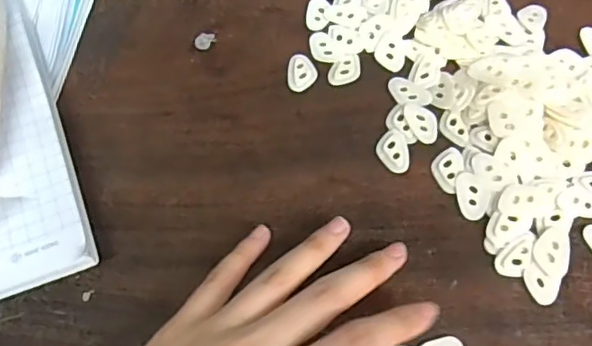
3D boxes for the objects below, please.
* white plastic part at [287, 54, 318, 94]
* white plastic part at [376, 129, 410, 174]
[{"bbox_3d":[0.004,-0.060,0.349,0.017,0.004,0.025,7,64,5],"label":"white plastic part"},{"bbox_3d":[0.054,-0.013,0.324,0.017,0.004,0.025,-3,63,0],"label":"white plastic part"}]

